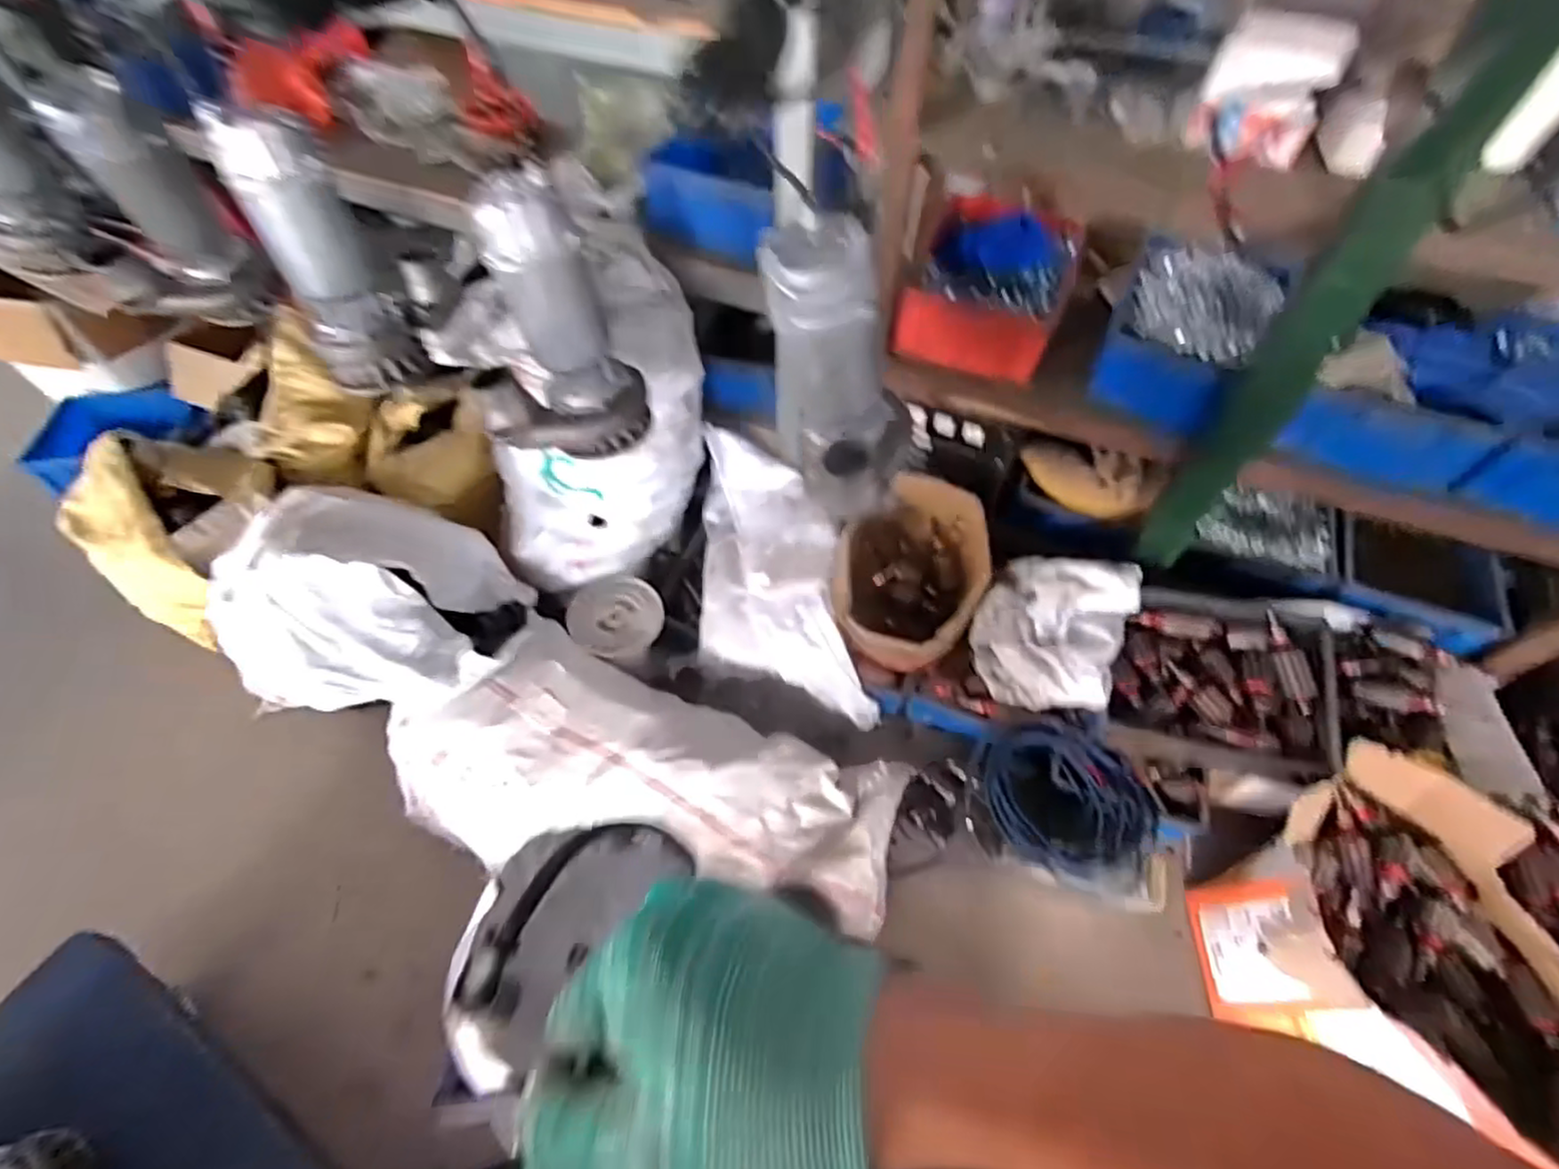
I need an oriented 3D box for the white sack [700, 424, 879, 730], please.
[{"bbox_3d":[-0.025,0.016,1.547,0.344,0.187,0.661,-15,72,-11],"label":"white sack"}]

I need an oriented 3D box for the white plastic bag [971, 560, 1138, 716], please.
[{"bbox_3d":[0.541,0.097,1.368,0.269,0.242,0.260,31,61,18],"label":"white plastic bag"}]

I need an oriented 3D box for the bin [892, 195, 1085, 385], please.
[{"bbox_3d":[0.436,-0.625,1.388,0.291,0.171,0.394,20,58,12],"label":"bin"}]

